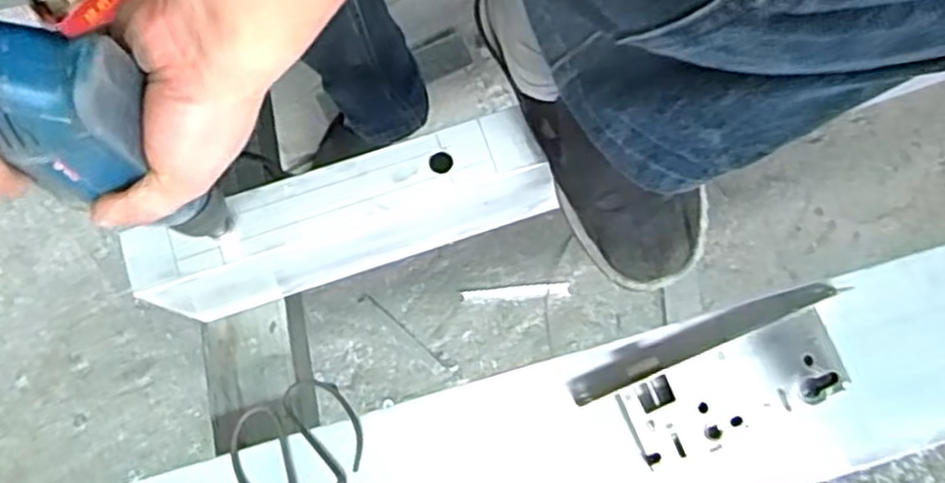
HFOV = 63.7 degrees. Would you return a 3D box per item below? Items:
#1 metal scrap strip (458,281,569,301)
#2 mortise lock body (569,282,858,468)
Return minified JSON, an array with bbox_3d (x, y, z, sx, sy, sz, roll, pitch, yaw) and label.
[{"bbox_3d":[0.061,0.075,1.109,0.155,0.010,0.022,-5,83,2],"label":"metal scrap strip"},{"bbox_3d":[0.202,0.110,0.610,0.218,0.035,0.089,-22,77,-5],"label":"mortise lock body"}]

